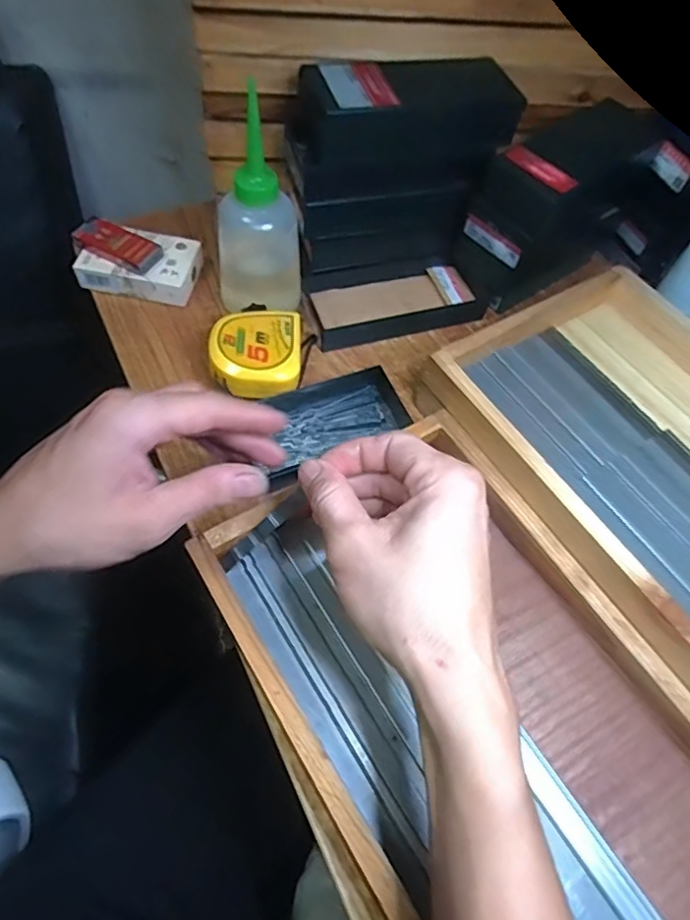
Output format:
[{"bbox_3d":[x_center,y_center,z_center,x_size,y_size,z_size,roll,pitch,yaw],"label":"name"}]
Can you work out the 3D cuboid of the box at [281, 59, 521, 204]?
[{"bbox_3d":[0.041,-0.244,0.401,0.155,0.066,0.059,-12,62,-12],"label":"box"}]

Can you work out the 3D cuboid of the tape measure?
[{"bbox_3d":[-0.066,-0.079,0.419,0.066,0.034,0.080,-1,60,-6],"label":"tape measure"}]

